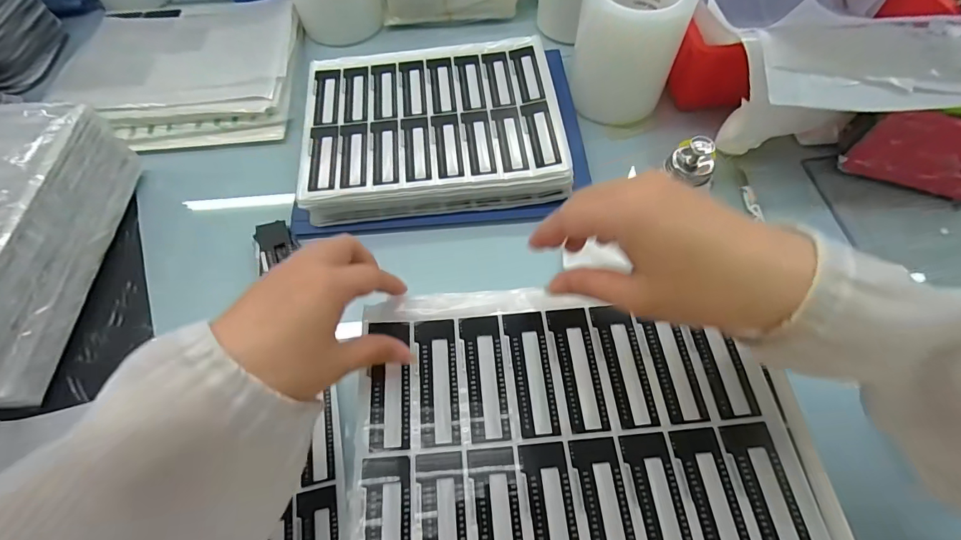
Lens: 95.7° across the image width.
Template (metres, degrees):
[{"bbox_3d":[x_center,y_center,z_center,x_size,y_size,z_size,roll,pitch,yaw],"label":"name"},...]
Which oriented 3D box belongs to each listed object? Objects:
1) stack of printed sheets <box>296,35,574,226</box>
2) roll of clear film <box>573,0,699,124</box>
[{"bbox_3d":[-0.053,-0.159,0.480,0.265,0.042,0.214,-6,62,-1],"label":"stack of printed sheets"},{"bbox_3d":[0.160,-0.247,0.474,0.105,0.137,0.091,20,64,12],"label":"roll of clear film"}]

